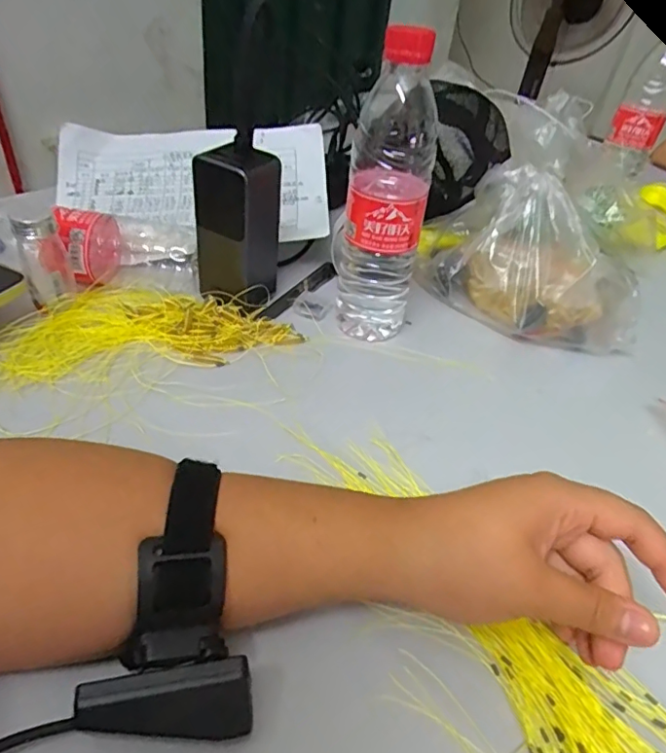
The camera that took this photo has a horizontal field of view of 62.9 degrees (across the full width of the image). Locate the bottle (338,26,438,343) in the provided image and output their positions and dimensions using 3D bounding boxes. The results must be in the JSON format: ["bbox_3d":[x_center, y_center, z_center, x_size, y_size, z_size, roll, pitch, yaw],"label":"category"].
[{"bbox_3d":[0.040,-0.132,0.419,0.062,0.214,0.058,8,43,1],"label":"bottle"}]

